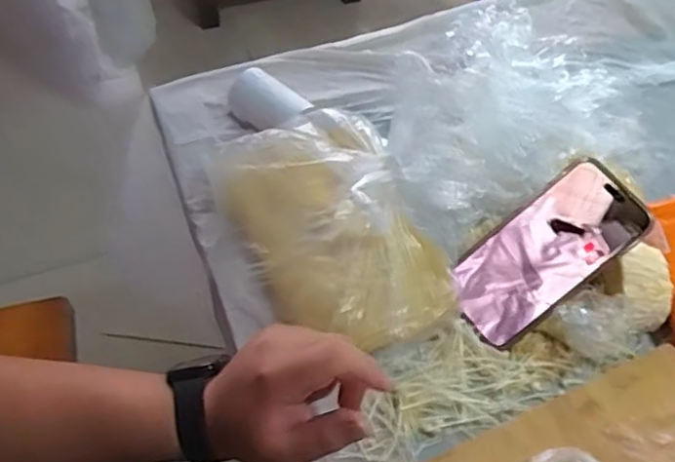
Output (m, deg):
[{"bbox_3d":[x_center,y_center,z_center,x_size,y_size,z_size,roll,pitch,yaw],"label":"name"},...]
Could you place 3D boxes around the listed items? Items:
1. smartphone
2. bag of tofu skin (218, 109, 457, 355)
[{"bbox_3d":[0.163,0.017,0.539,0.159,0.010,0.077,-43,67,6],"label":"smartphone"},{"bbox_3d":[-0.005,-0.009,0.551,0.146,0.064,0.215,-19,61,-15],"label":"bag of tofu skin"}]

